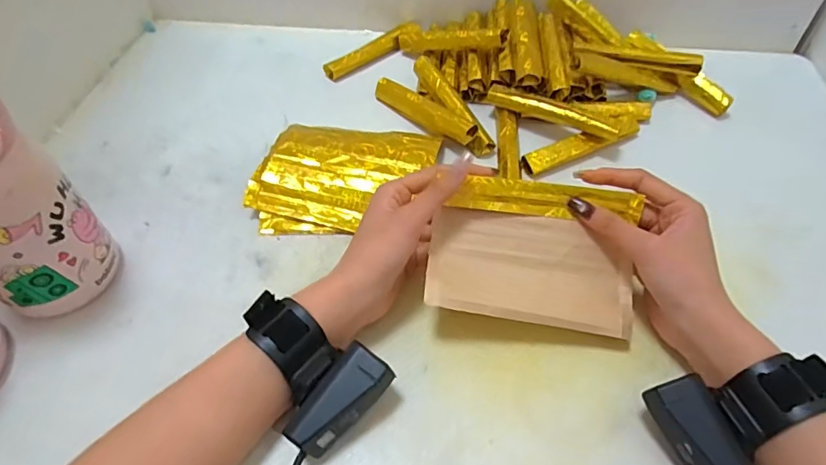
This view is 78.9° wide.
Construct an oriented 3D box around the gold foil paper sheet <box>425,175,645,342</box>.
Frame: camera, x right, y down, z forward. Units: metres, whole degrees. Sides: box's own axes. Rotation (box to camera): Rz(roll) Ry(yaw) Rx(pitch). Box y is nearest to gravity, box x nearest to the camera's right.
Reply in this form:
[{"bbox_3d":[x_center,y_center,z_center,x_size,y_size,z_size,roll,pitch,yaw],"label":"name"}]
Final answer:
[{"bbox_3d":[0.089,0.015,0.366,0.146,0.021,0.102,10,76,-2],"label":"gold foil paper sheet"}]

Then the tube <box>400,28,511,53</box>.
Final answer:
[{"bbox_3d":[0.040,-0.215,0.556,0.134,0.022,0.021,12,52,36],"label":"tube"}]

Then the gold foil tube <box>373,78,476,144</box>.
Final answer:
[{"bbox_3d":[0.008,-0.126,0.506,0.128,0.026,0.026,37,62,24],"label":"gold foil tube"}]

